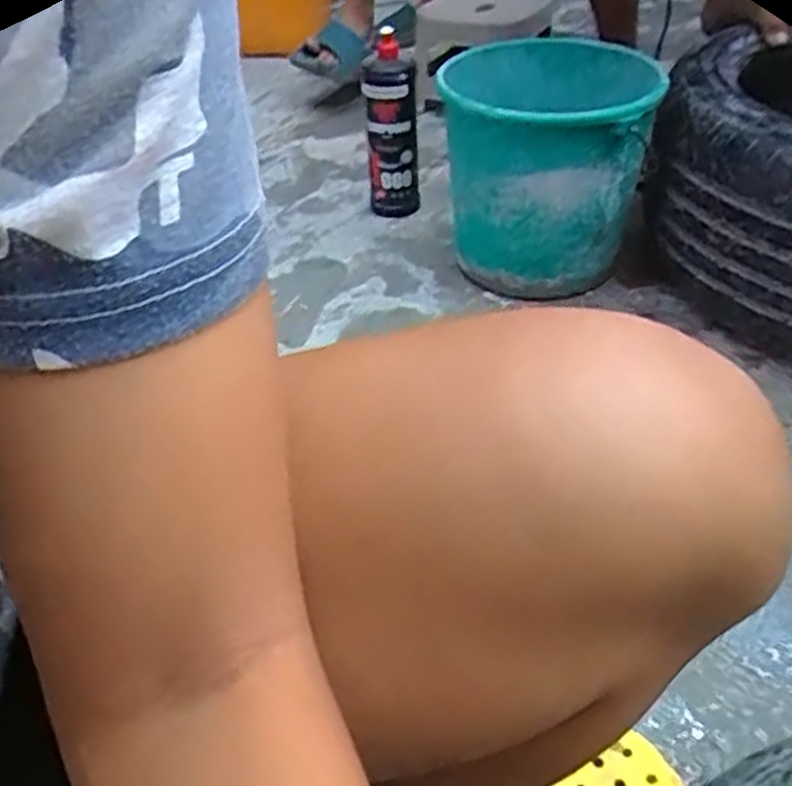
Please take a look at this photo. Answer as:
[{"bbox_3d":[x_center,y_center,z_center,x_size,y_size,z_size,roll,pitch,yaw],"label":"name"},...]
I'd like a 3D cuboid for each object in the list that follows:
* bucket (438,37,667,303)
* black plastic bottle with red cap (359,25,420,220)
[{"bbox_3d":[0.199,-0.300,1.026,0.250,0.245,0.286,12,43,20],"label":"bucket"},{"bbox_3d":[-0.007,-0.384,1.151,0.077,0.244,0.075,-4,40,1],"label":"black plastic bottle with red cap"}]

